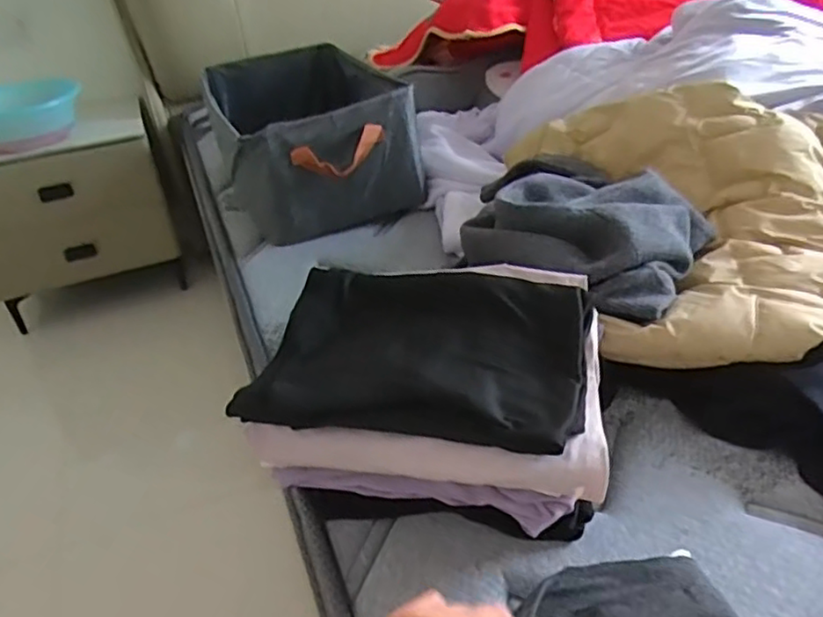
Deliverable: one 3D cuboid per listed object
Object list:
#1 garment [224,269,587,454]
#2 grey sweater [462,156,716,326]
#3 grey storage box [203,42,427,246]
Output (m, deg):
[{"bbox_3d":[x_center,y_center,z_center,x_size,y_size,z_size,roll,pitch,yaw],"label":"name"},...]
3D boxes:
[{"bbox_3d":[0.011,0.036,0.572,0.271,0.042,0.180,4,35,15],"label":"garment"},{"bbox_3d":[0.189,-0.090,0.713,0.218,0.090,0.227,19,41,33],"label":"grey sweater"},{"bbox_3d":[-0.180,-0.316,1.181,0.301,0.182,0.485,-12,34,-9],"label":"grey storage box"}]

